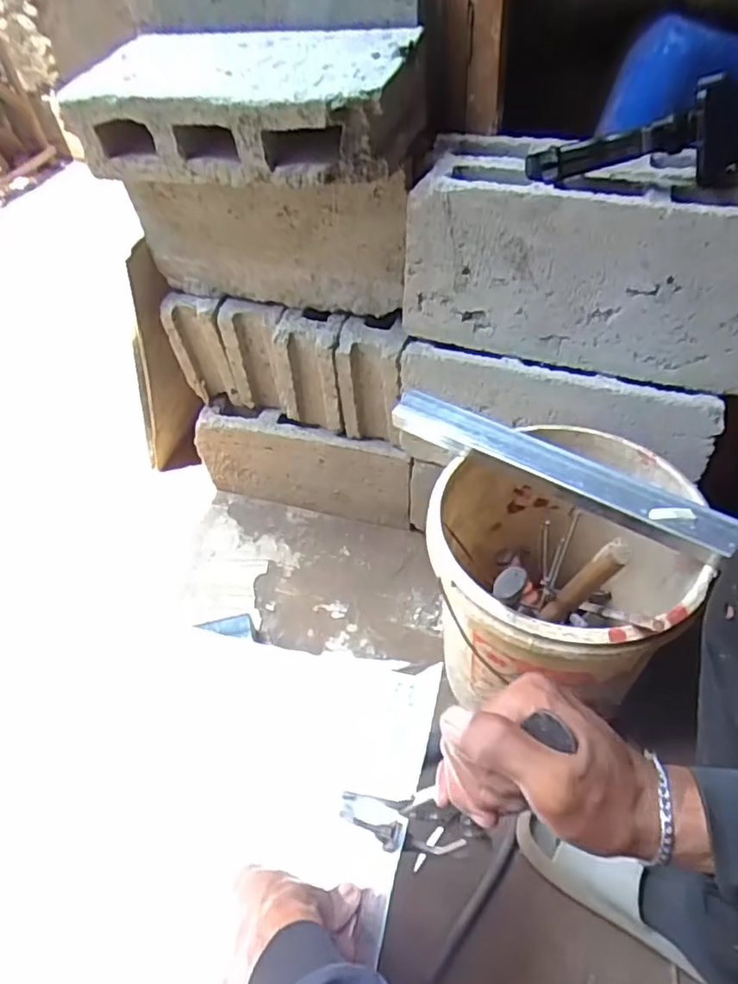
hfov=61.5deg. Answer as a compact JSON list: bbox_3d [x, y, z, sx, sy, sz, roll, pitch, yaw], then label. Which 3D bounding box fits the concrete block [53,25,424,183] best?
[{"bbox_3d":[-0.157,-0.461,0.742,0.418,0.111,0.197,13,50,17],"label":"concrete block"}]

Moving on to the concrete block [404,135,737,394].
[{"bbox_3d":[0.259,-0.288,0.747,0.395,0.194,0.192,12,49,14],"label":"concrete block"}]

